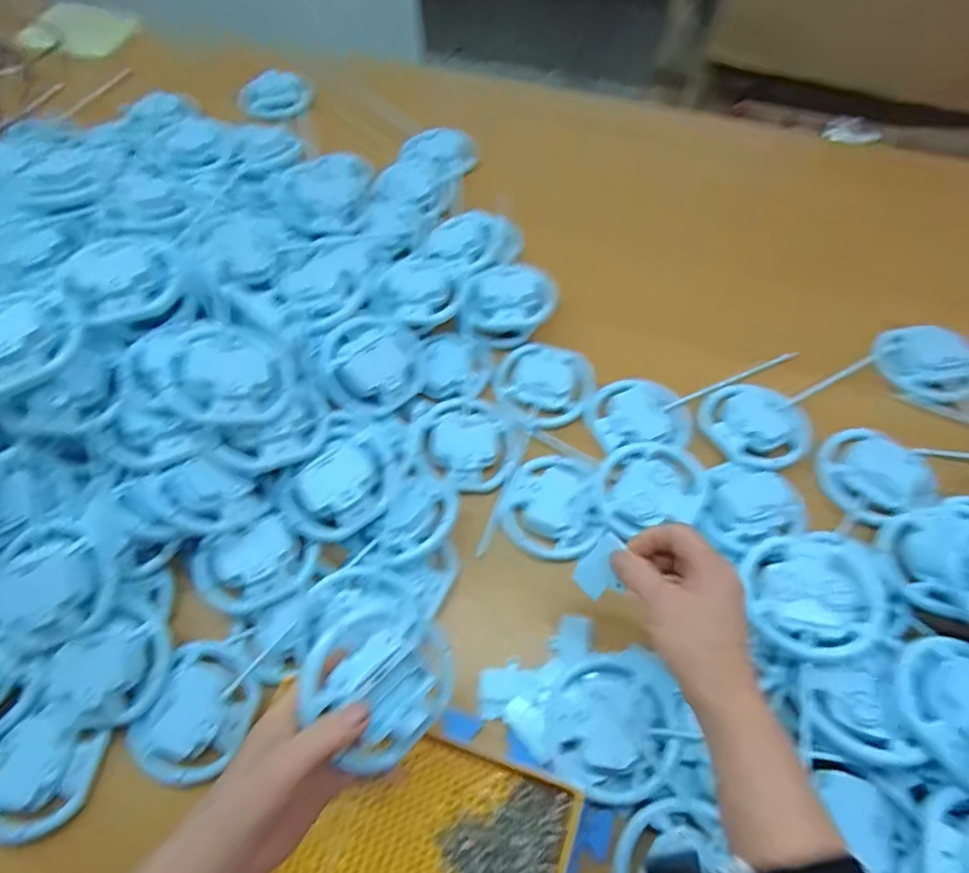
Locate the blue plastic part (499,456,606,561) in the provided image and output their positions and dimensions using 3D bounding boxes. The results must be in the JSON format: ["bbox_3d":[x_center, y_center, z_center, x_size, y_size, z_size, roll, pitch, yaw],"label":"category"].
[{"bbox_3d":[0.063,0.067,0.568,0.091,0.020,0.099,-1,62,2],"label":"blue plastic part"}]

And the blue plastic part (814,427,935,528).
[{"bbox_3d":[0.381,0.031,0.578,0.097,0.027,0.096,-1,62,2],"label":"blue plastic part"}]

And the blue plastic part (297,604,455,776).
[{"bbox_3d":[-0.068,0.162,0.398,0.095,0.026,0.097,-44,101,-26],"label":"blue plastic part"}]

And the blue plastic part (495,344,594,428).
[{"bbox_3d":[0.065,-0.059,0.640,0.095,0.018,0.096,-1,62,2],"label":"blue plastic part"}]

